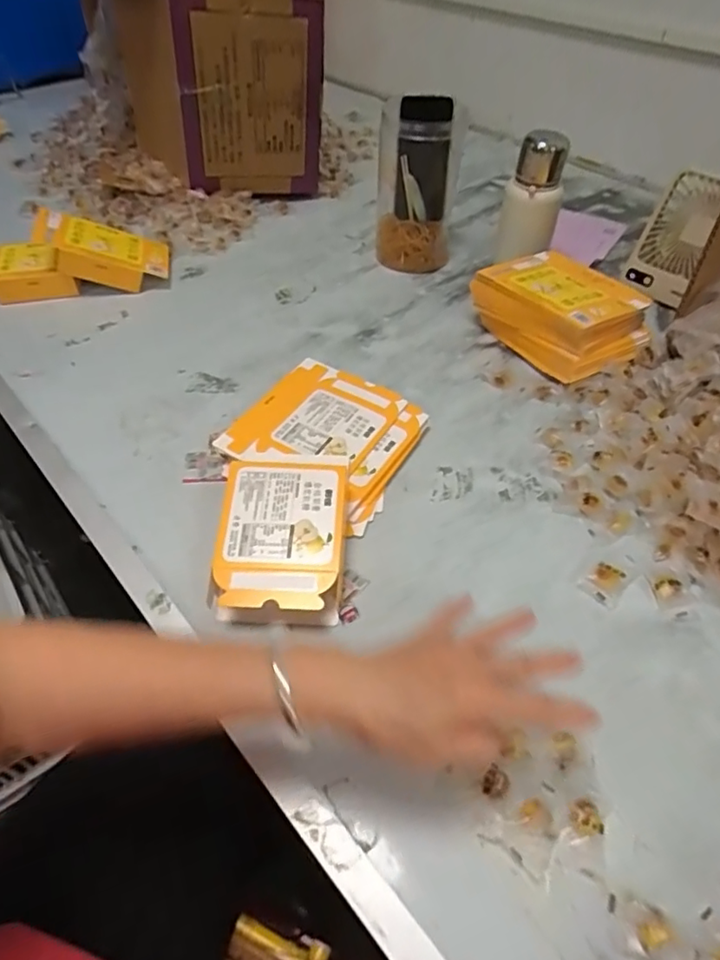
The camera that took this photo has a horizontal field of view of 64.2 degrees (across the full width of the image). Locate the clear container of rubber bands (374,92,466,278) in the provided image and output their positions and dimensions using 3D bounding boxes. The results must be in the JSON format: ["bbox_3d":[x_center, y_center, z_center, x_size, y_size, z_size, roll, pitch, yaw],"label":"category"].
[{"bbox_3d":[0.083,-0.420,0.828,0.114,0.207,0.113,6,48,5],"label":"clear container of rubber bands"}]

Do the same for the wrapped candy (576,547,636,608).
[{"bbox_3d":[0.219,0.083,0.504,0.032,0.012,0.056,35,57,27],"label":"wrapped candy"}]

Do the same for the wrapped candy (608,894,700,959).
[{"bbox_3d":[0.174,0.269,0.337,0.052,0.012,0.032,22,52,18],"label":"wrapped candy"}]

